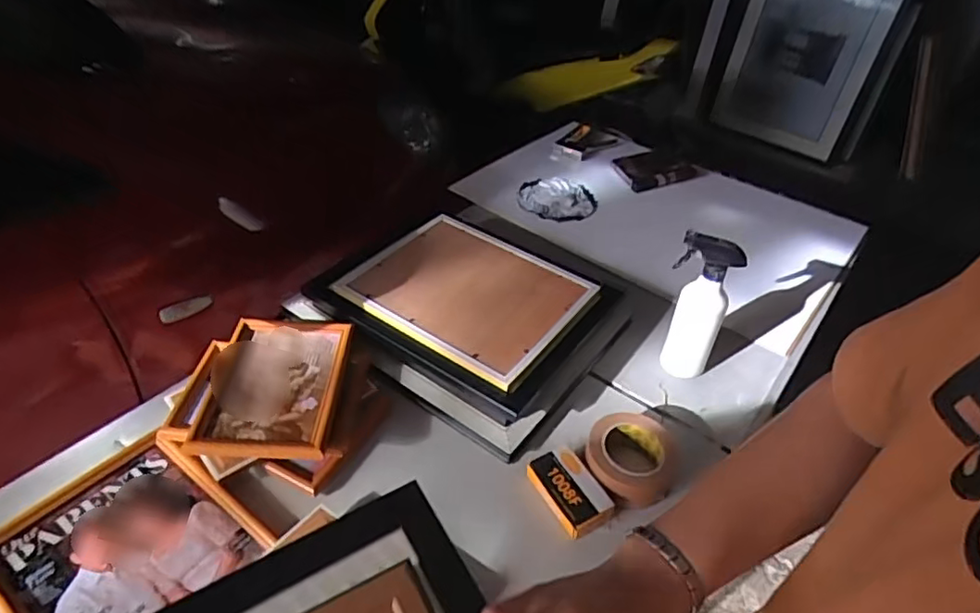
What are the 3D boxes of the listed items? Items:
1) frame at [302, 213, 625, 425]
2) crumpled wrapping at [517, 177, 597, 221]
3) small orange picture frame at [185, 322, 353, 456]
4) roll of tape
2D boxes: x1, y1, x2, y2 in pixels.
[{"bbox_3d":[-0.040,-0.021,0.966,0.401,0.048,0.318,26,45,22],"label":"frame"},{"bbox_3d":[0.148,-0.237,1.328,0.167,0.021,0.158,0,41,-7],"label":"crumpled wrapping"},{"bbox_3d":[-0.291,0.099,0.823,0.170,0.036,0.243,2,41,-2],"label":"small orange picture frame"},{"bbox_3d":[0.187,0.203,0.799,0.118,0.058,0.119,3,41,-3],"label":"roll of tape"}]

